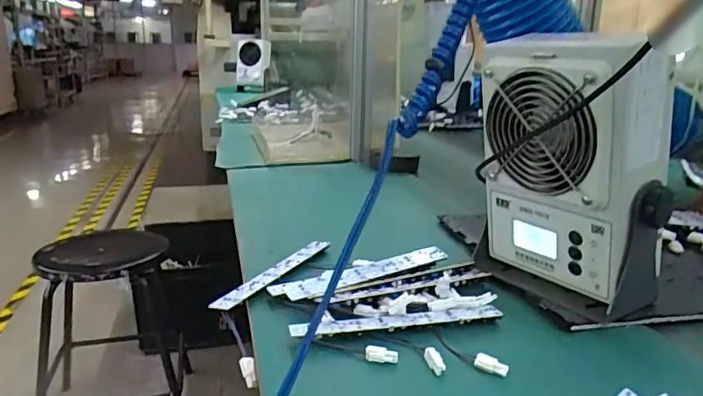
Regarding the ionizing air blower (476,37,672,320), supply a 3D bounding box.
[{"bbox_3d":[0.215,-0.022,0.533,0.122,0.244,0.165,-5,17,-18],"label":"ionizing air blower"}]

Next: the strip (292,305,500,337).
[{"bbox_3d":[0.042,0.112,0.493,0.195,0.008,0.021,-3,16,-13],"label":"strip"}]

